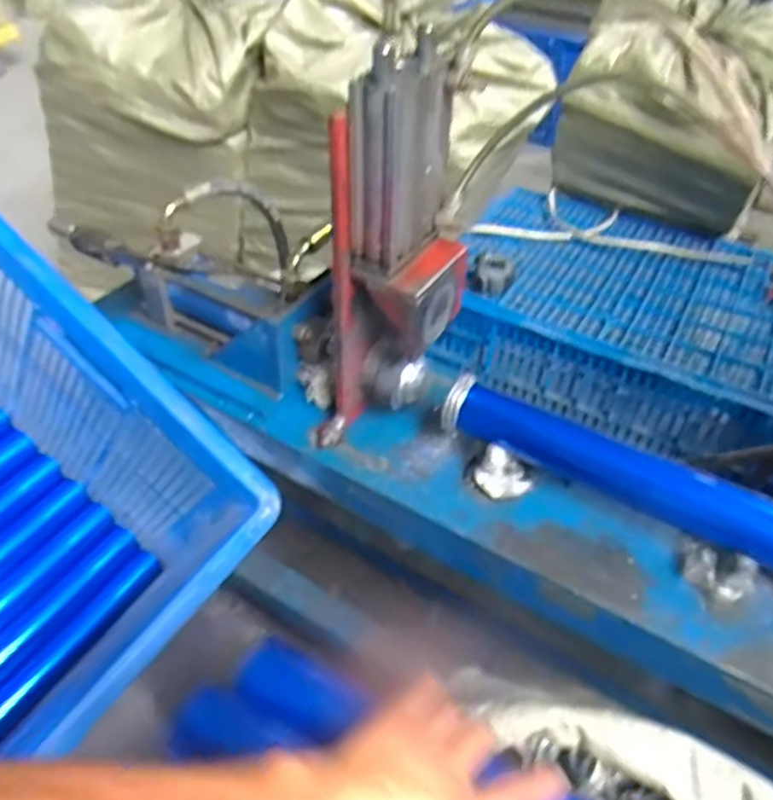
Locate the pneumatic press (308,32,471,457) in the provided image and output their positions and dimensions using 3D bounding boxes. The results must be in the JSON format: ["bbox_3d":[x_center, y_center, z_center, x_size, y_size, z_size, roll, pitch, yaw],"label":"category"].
[{"bbox_3d":[0.004,-0.102,0.561,0.102,0.346,0.106,14,44,14],"label":"pneumatic press"}]

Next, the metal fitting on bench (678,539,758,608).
[{"bbox_3d":[0.277,0.138,0.543,0.060,0.044,0.040,28,49,26],"label":"metal fitting on bench"}]

